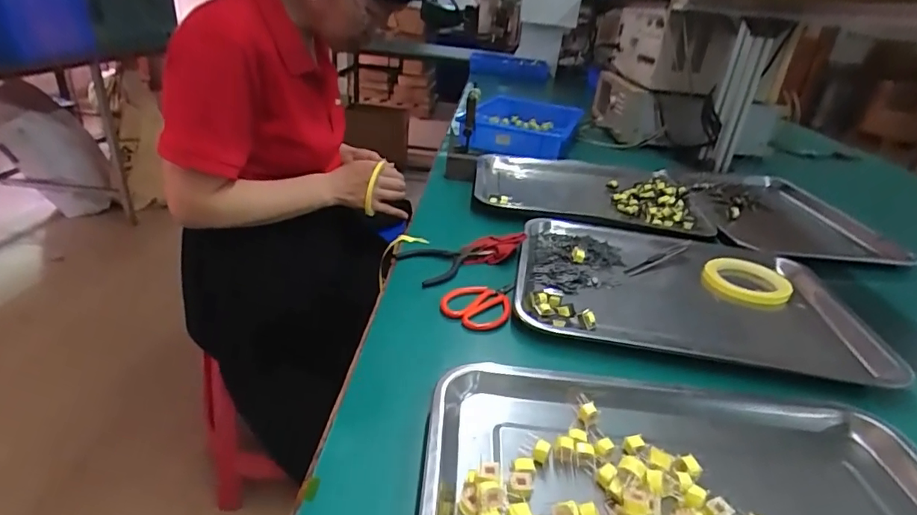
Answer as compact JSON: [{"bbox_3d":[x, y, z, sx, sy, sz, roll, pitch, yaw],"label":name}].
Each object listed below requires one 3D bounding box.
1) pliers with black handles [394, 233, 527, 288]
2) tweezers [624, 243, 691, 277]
[{"bbox_3d":[0.014,-0.005,0.642,0.167,0.022,0.092,-3,29,-16],"label":"pliers with black handles"},{"bbox_3d":[0.285,0.001,0.720,0.150,0.015,0.016,-16,35,-36],"label":"tweezers"}]

